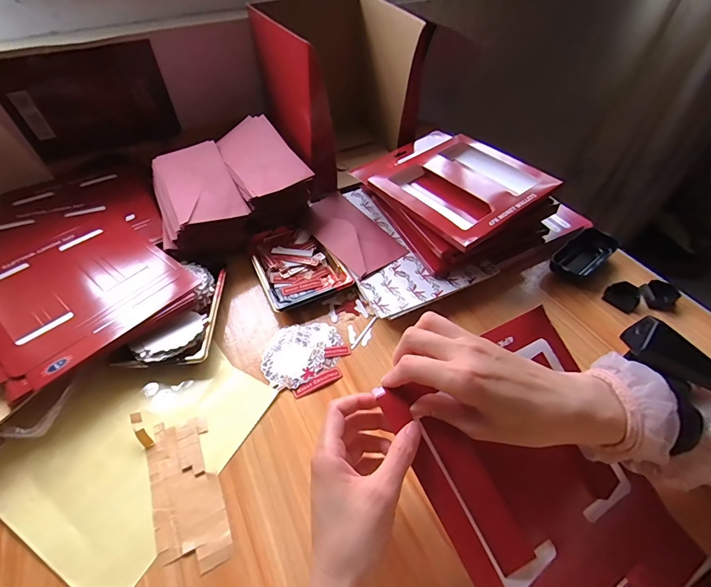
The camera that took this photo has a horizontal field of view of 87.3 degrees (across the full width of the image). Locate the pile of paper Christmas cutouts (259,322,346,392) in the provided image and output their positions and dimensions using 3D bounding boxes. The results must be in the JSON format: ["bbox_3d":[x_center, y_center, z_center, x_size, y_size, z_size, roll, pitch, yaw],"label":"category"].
[{"bbox_3d":[-0.066,0.068,0.451,0.098,0.004,0.079,-28,54,-21],"label":"pile of paper Christmas cutouts"}]

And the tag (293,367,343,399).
[{"bbox_3d":[-0.043,0.101,0.423,0.057,0.004,0.015,-24,53,-18],"label":"tag"}]

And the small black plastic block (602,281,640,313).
[{"bbox_3d":[0.349,0.002,0.487,0.038,0.023,0.028,35,58,27],"label":"small black plastic block"}]

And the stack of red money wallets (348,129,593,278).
[{"bbox_3d":[0.152,-0.152,0.566,0.234,0.087,0.264,-27,54,-20],"label":"stack of red money wallets"}]

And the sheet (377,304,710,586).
[{"bbox_3d":[0.155,0.154,0.308,0.191,0.018,0.240,-22,74,-24],"label":"sheet"}]

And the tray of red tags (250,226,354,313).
[{"bbox_3d":[-0.088,-0.044,0.539,0.109,0.022,0.161,-23,52,-17],"label":"tray of red tags"}]

